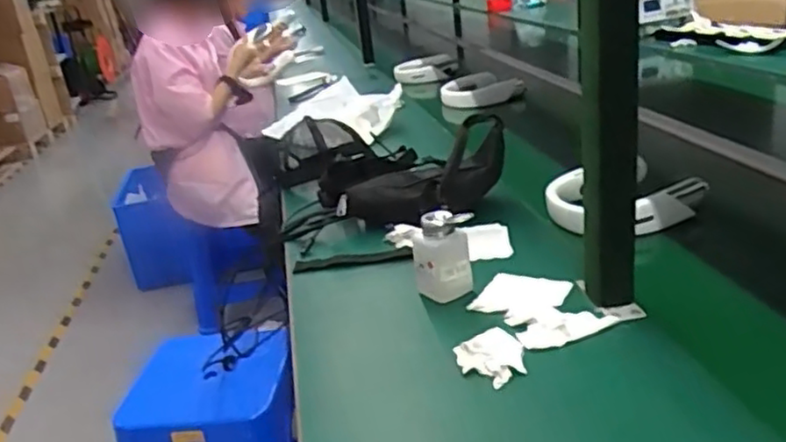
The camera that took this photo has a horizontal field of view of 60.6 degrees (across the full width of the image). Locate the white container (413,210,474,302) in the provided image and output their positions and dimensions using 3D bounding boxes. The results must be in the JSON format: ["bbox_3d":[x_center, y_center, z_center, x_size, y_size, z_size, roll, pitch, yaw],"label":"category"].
[{"bbox_3d":[0.059,0.040,0.819,0.070,0.105,0.065,-7,23,2],"label":"white container"}]

